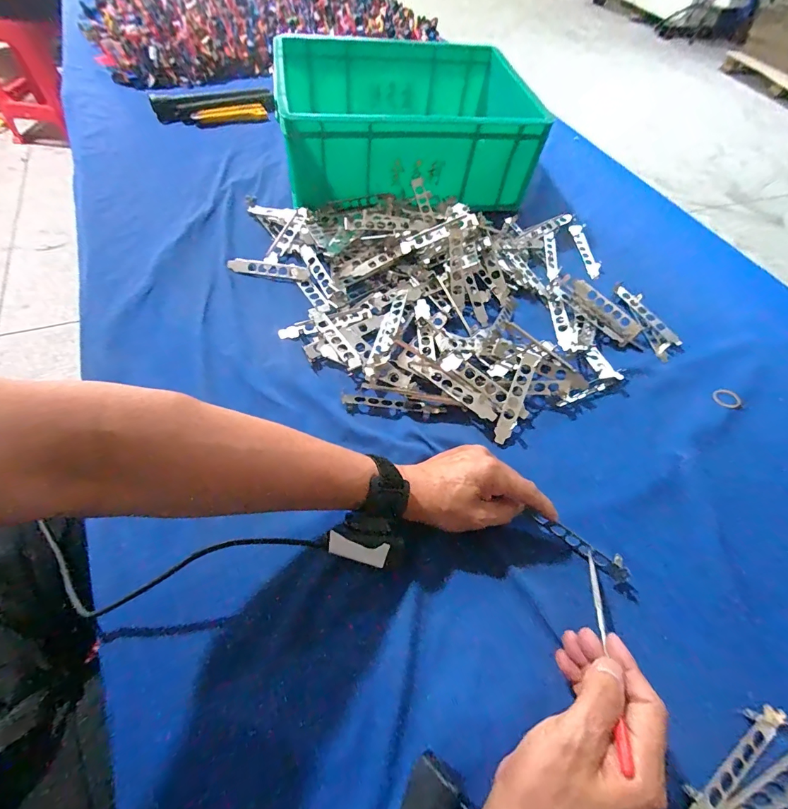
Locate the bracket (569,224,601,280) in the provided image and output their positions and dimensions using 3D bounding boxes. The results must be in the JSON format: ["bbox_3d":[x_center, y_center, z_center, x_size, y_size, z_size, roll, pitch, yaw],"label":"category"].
[{"bbox_3d":[0.317,-0.255,0.663,0.024,0.013,0.128,1,58,-4],"label":"bracket"}]

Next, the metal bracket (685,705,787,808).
[{"bbox_3d":[0.258,0.274,0.304,0.126,0.006,0.022,-26,64,-19],"label":"metal bracket"}]

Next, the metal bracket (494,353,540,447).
[{"bbox_3d":[0.143,-0.010,0.467,0.019,0.006,0.122,25,72,6],"label":"metal bracket"}]

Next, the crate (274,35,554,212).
[{"bbox_3d":[0.026,-0.494,0.701,0.430,0.136,0.329,-8,59,-10],"label":"crate"}]

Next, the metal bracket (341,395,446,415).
[{"bbox_3d":[0.001,-0.001,0.466,0.119,0.006,0.015,5,58,-2],"label":"metal bracket"}]

